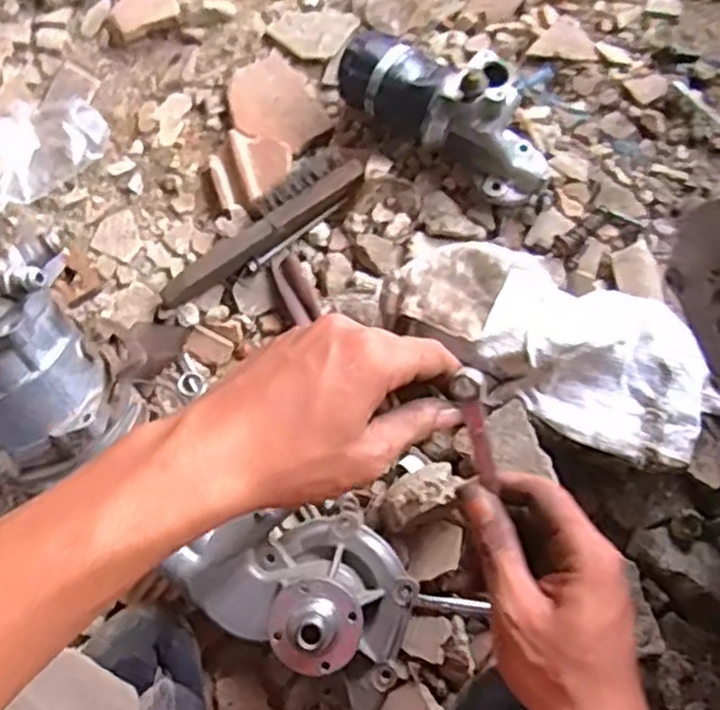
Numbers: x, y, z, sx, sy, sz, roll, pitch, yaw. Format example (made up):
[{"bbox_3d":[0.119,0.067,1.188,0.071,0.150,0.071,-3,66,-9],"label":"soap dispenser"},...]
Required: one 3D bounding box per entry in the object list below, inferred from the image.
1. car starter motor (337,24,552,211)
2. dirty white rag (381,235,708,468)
[{"bbox_3d":[0.096,-0.248,0.729,0.244,0.098,0.097,32,78,7],"label":"car starter motor"},{"bbox_3d":[0.179,-0.011,0.679,0.316,0.078,0.157,23,76,4],"label":"dirty white rag"}]

